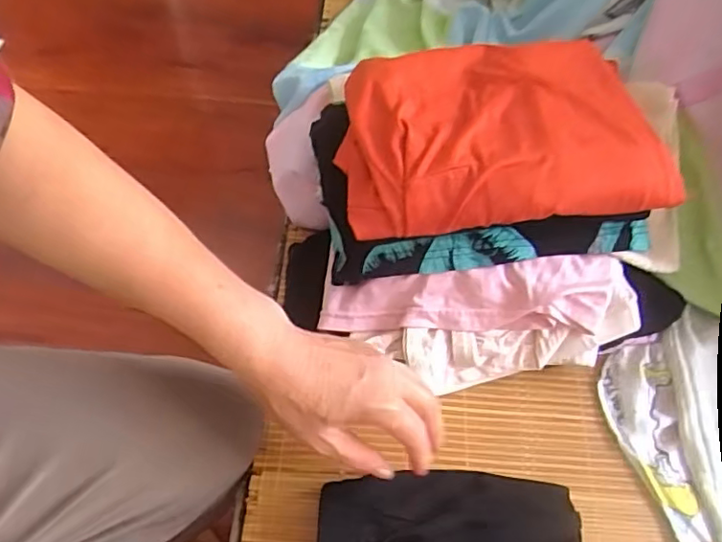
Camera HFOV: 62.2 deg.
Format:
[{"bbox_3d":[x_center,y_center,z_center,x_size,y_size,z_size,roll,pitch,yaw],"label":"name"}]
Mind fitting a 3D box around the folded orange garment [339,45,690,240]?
[{"bbox_3d":[0.110,-0.112,0.483,0.245,0.047,0.165,-3,58,-5],"label":"folded orange garment"}]

